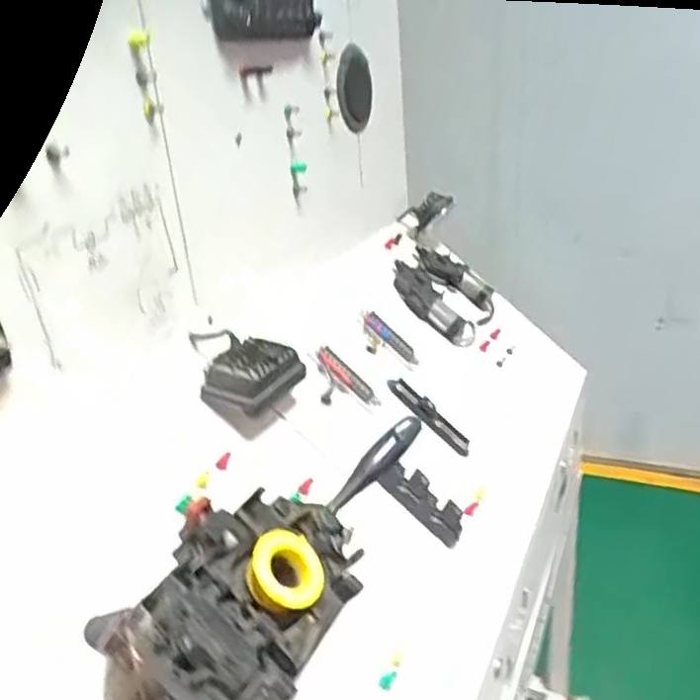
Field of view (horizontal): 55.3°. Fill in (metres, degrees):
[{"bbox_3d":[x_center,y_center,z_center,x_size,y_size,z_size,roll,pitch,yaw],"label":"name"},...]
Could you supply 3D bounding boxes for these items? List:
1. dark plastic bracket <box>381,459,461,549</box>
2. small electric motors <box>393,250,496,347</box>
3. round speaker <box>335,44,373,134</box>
[{"bbox_3d":[0.088,0.177,0.788,0.120,0.045,0.024,43,34,0],"label":"dark plastic bracket"},{"bbox_3d":[0.175,-0.108,1.202,0.176,0.031,0.226,44,35,2],"label":"small electric motors"},{"bbox_3d":[0.008,-0.413,1.057,0.016,0.134,0.120,8,64,23],"label":"round speaker"}]

